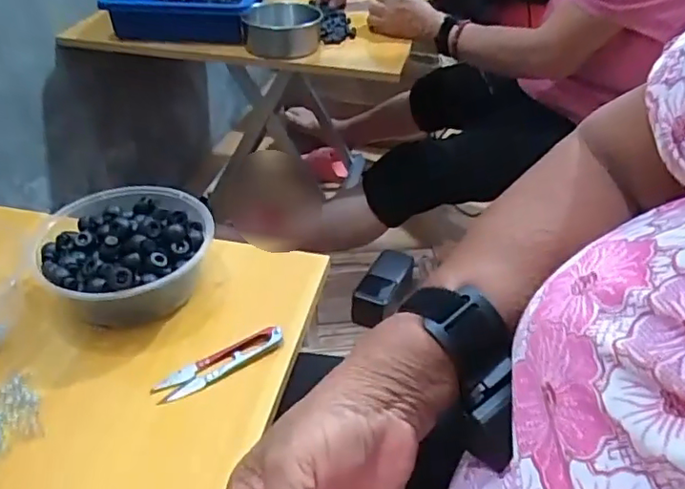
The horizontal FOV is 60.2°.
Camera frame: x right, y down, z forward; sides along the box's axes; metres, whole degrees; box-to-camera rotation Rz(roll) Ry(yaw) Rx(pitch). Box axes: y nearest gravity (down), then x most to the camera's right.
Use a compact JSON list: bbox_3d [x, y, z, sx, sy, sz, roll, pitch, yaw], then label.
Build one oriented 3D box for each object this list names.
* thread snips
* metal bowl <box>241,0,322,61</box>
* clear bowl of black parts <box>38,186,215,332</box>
[{"bbox_3d":[-0.092,0.089,0.448,0.101,0.010,0.024,-22,44,-25],"label":"thread snips"},{"bbox_3d":[-0.095,-0.347,0.957,0.124,0.059,0.102,-4,39,-6],"label":"metal bowl"},{"bbox_3d":[-0.178,0.007,0.503,0.134,0.070,0.135,0,39,0],"label":"clear bowl of black parts"}]

